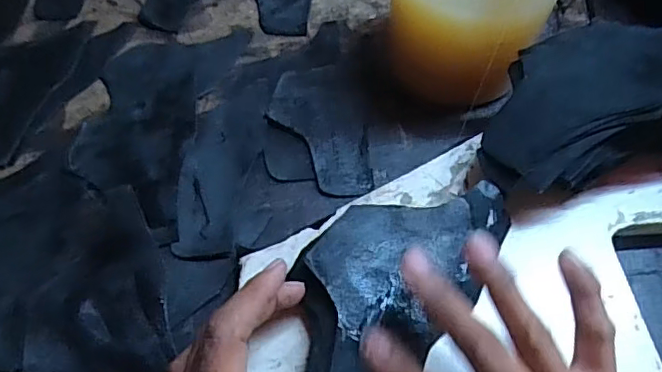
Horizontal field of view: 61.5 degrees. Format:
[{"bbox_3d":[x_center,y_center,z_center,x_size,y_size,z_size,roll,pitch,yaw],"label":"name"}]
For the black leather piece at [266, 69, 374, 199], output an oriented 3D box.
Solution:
[{"bbox_3d":[-0.008,-0.043,0.402,0.072,0.006,0.111,2,56,0],"label":"black leather piece"}]

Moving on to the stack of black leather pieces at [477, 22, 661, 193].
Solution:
[{"bbox_3d":[0.167,-0.063,0.340,0.173,0.034,0.094,-29,55,4],"label":"stack of black leather pieces"}]

